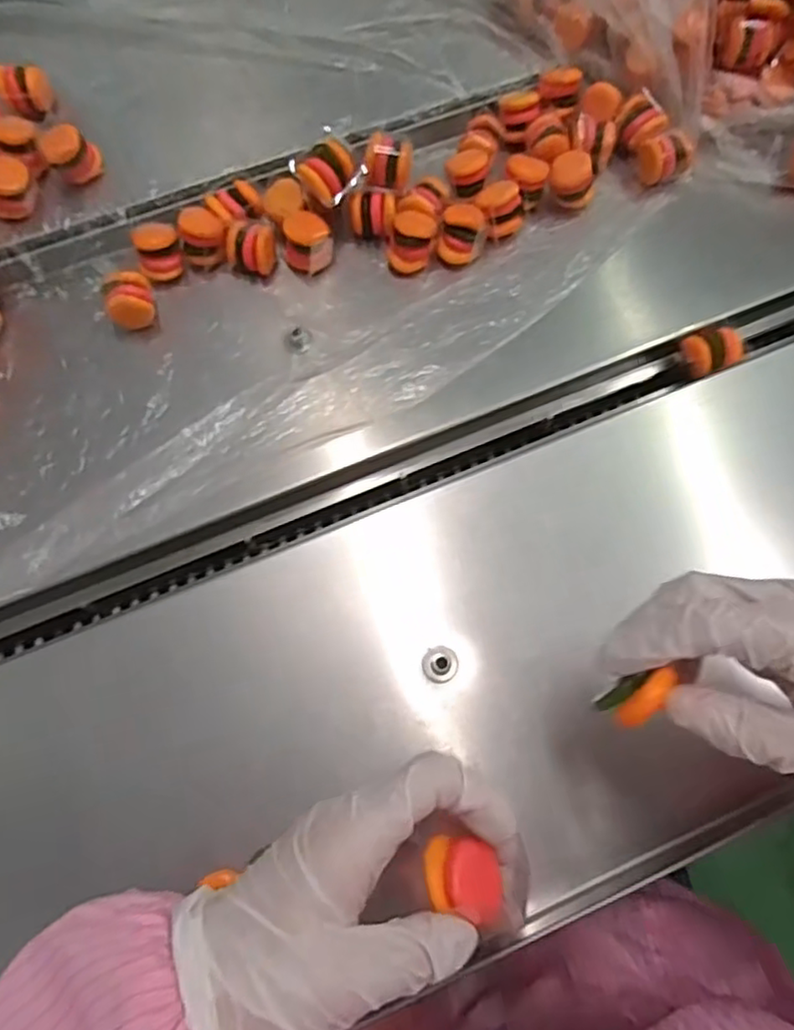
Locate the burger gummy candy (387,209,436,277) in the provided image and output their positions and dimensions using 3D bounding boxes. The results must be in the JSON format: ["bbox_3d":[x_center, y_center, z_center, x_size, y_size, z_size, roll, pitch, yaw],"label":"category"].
[{"bbox_3d":[0.010,-0.187,0.436,0.028,0.028,0.035,7,70,0],"label":"burger gummy candy"}]

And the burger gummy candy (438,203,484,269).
[{"bbox_3d":[0.043,-0.190,0.436,0.027,0.027,0.034,10,70,1],"label":"burger gummy candy"}]

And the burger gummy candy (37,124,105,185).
[{"bbox_3d":[-0.221,-0.245,0.435,0.034,0.028,0.029,-26,73,-11],"label":"burger gummy candy"}]

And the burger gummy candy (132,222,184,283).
[{"bbox_3d":[-0.162,-0.179,0.436,0.026,0.024,0.030,-8,71,-5],"label":"burger gummy candy"}]

